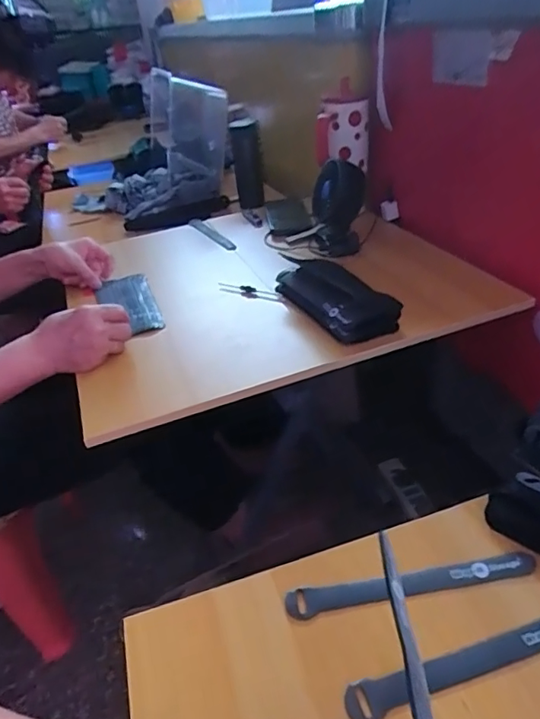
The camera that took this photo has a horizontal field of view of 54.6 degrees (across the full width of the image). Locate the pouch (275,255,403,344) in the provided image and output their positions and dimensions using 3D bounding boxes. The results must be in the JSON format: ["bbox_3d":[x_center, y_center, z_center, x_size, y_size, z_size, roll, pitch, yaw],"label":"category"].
[{"bbox_3d":[0.083,-0.096,0.719,0.082,0.047,0.226,-20,36,-18],"label":"pouch"}]

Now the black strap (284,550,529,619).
[{"bbox_3d":[0.112,0.176,0.410,0.197,0.009,0.021,-10,34,-3],"label":"black strap"}]

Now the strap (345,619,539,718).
[{"bbox_3d":[0.147,0.204,0.362,0.199,0.006,0.023,-16,34,-12],"label":"strap"}]

